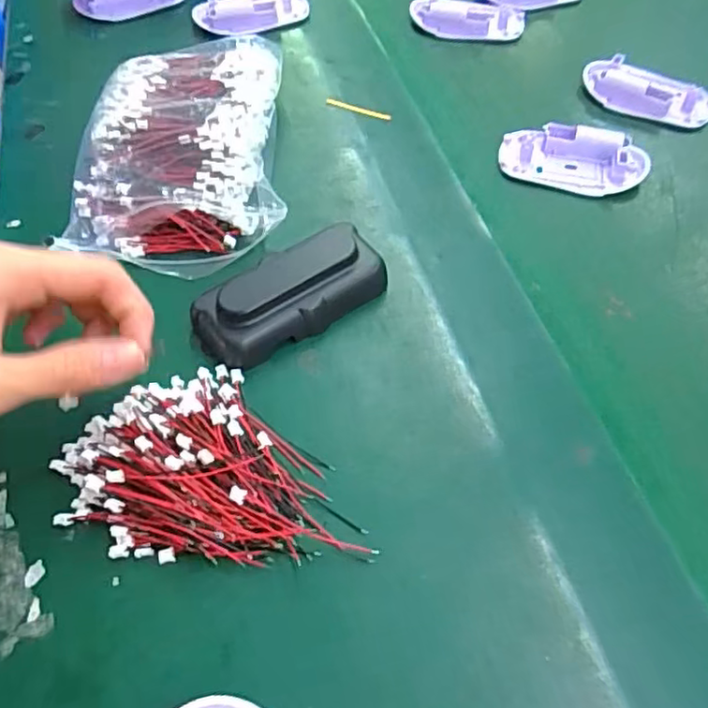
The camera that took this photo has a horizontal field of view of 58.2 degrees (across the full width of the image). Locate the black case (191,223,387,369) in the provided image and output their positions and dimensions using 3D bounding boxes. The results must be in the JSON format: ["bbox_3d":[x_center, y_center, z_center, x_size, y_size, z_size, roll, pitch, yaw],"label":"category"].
[{"bbox_3d":[-0.035,-0.034,0.351,0.105,0.028,0.045,-32,60,-19],"label":"black case"}]

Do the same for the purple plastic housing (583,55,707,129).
[{"bbox_3d":[0.223,-0.200,0.482,0.096,0.023,0.037,24,59,18],"label":"purple plastic housing"}]

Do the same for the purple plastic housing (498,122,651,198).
[{"bbox_3d":[0.150,-0.135,0.437,0.096,0.022,0.046,18,58,15],"label":"purple plastic housing"}]

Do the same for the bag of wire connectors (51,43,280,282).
[{"bbox_3d":[-0.110,-0.140,0.426,0.133,0.043,0.190,-1,55,2],"label":"bag of wire connectors"}]

